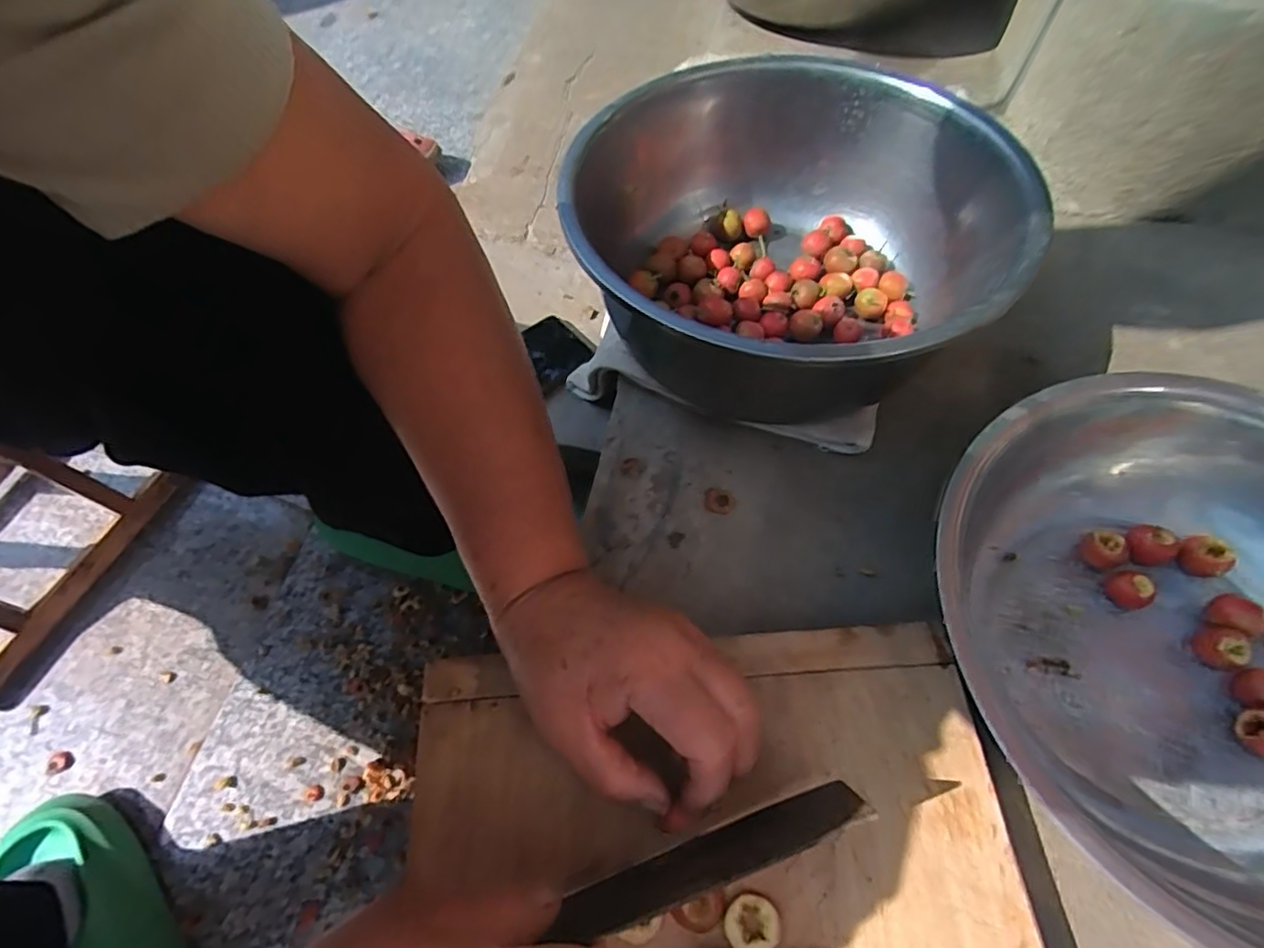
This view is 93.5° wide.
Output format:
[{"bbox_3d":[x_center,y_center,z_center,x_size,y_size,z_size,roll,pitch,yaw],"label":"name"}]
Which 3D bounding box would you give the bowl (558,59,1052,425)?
[{"bbox_3d":[0.104,-0.158,0.419,0.289,0.128,0.298,-1,61,2],"label":"bowl"}]

